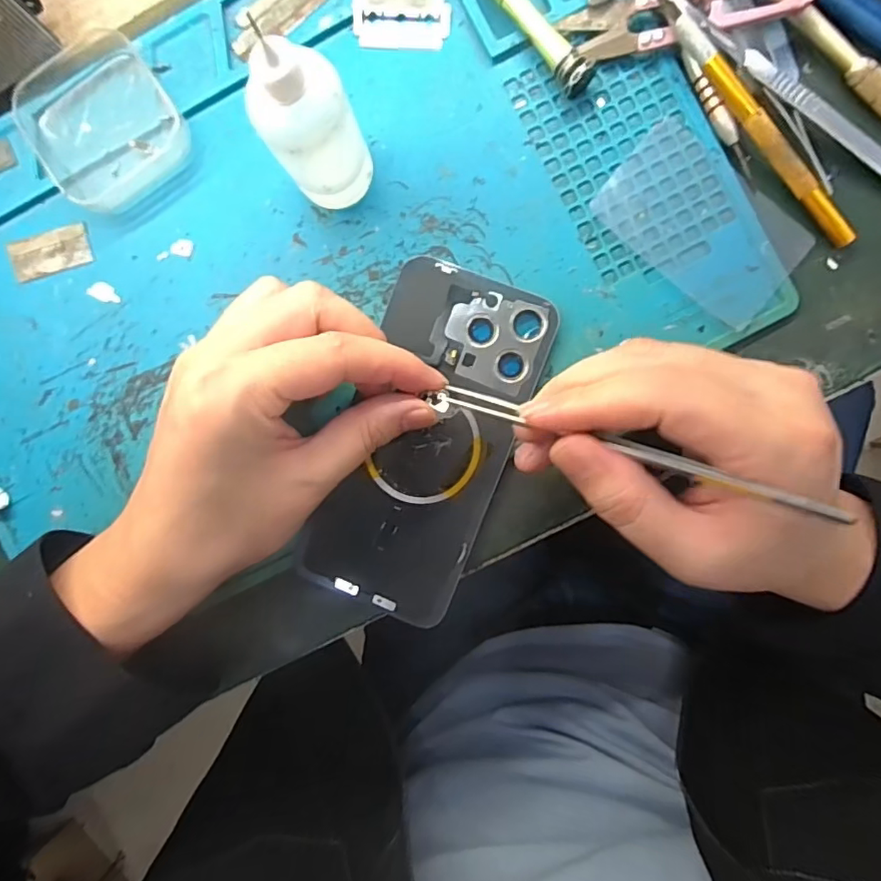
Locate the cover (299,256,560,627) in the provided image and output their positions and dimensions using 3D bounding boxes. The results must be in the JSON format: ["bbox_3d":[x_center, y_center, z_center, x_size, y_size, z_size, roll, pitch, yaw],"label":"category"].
[{"bbox_3d":[-0.006,0.001,0.249,0.072,0.009,0.158,20,94,3],"label":"cover"}]

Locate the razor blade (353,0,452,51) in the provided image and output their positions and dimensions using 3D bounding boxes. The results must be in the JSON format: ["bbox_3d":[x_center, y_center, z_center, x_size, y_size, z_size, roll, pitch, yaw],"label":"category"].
[{"bbox_3d":[-0.017,-0.187,0.244,0.043,0.004,0.022,6,107,-2],"label":"razor blade"}]

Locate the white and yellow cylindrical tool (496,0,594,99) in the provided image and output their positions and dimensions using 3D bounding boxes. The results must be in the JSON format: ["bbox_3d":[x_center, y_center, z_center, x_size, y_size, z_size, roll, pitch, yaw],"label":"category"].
[{"bbox_3d":[0.020,-0.199,0.235,0.016,0.015,0.123,-42,89,4],"label":"white and yellow cylindrical tool"}]

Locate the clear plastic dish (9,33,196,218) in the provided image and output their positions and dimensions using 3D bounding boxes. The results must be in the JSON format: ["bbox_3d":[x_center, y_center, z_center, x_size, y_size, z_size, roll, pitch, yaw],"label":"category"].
[{"bbox_3d":[-0.153,-0.144,0.246,0.063,0.019,0.066,-38,89,4],"label":"clear plastic dish"}]

